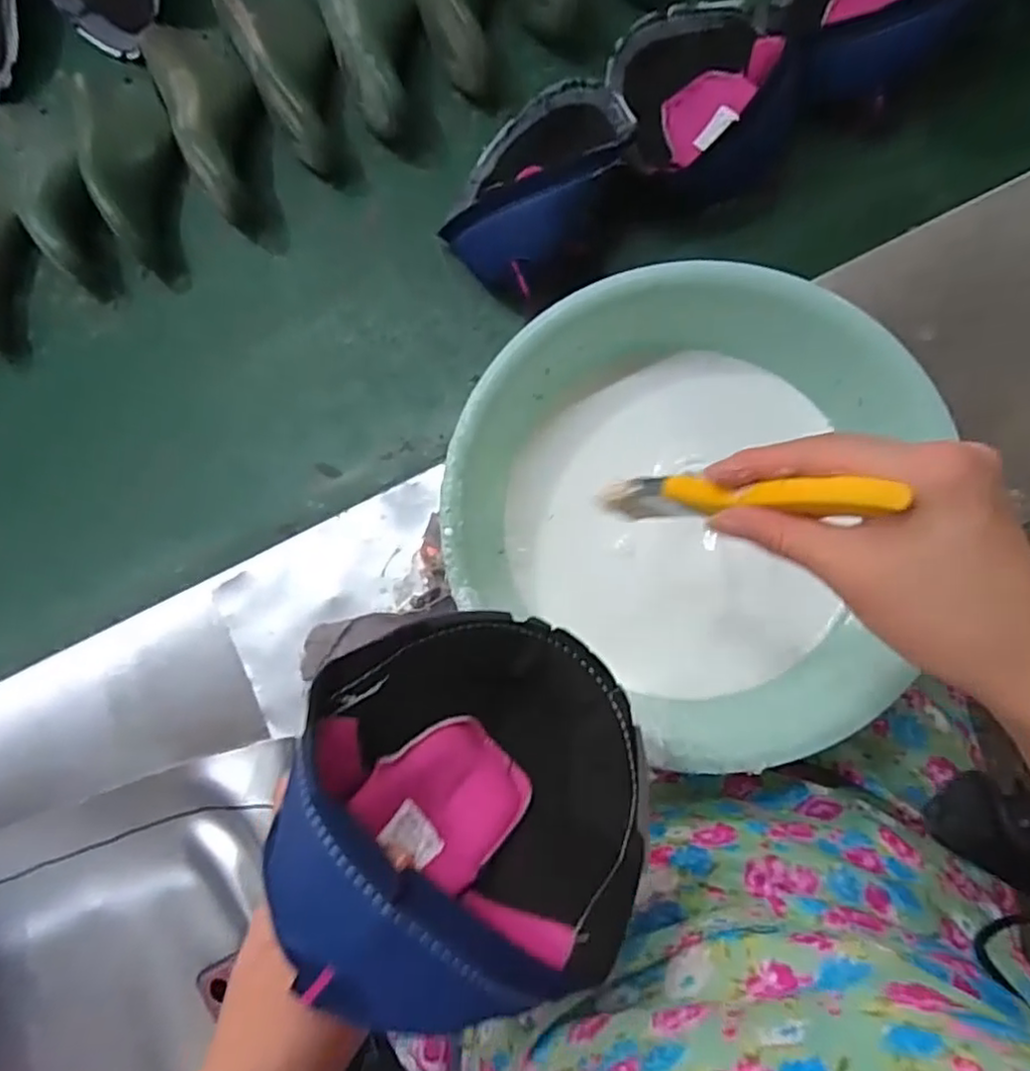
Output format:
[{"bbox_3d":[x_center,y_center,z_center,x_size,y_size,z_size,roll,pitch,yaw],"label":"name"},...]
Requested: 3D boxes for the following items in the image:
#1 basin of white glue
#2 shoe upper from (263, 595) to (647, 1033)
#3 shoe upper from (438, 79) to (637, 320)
[{"bbox_3d":[0.104,-0.019,0.468,0.276,0.116,0.304,11,86,6],"label":"basin of white glue"},{"bbox_3d":[-0.017,0.108,0.300,0.147,0.132,0.138,2,85,6],"label":"shoe upper"},{"bbox_3d":[0.017,-0.294,0.552,0.132,0.094,0.183,24,88,7],"label":"shoe upper"}]

